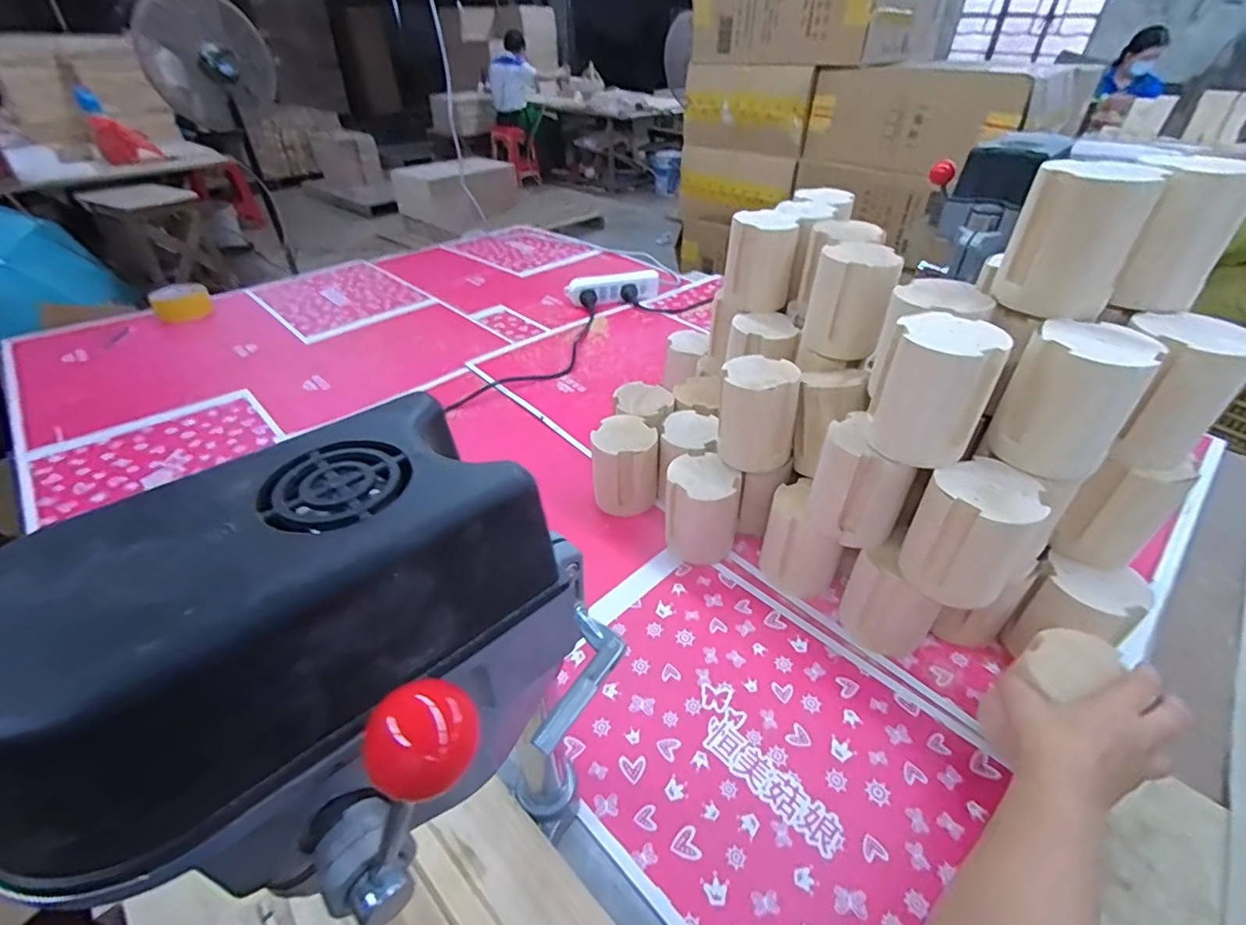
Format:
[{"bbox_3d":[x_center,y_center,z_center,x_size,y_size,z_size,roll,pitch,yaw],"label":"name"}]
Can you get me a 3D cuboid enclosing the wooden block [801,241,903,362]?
[{"bbox_3d":[0.236,-0.169,0.577,0.075,0.099,0.062,14,41,16],"label":"wooden block"}]

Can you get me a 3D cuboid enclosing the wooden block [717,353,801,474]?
[{"bbox_3d":[0.142,-0.052,0.579,0.078,0.098,0.070,4,39,4],"label":"wooden block"}]

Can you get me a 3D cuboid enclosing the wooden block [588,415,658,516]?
[{"bbox_3d":[0.002,0.006,0.668,0.077,0.103,0.069,-3,40,-3],"label":"wooden block"}]

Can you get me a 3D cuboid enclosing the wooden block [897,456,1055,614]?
[{"bbox_3d":[0.282,0.059,0.448,0.073,0.098,0.076,-31,49,-33],"label":"wooden block"}]

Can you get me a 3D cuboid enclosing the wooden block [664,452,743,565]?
[{"bbox_3d":[0.089,0.052,0.614,0.077,0.100,0.073,7,40,10],"label":"wooden block"}]

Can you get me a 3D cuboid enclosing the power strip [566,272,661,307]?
[{"bbox_3d":[-0.016,-0.364,1.160,0.203,0.050,0.060,-12,41,-16],"label":"power strip"}]

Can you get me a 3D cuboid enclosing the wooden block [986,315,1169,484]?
[{"bbox_3d":[0.341,-0.049,0.422,0.062,0.105,0.081,-31,48,-33],"label":"wooden block"}]

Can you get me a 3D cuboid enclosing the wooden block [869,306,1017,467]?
[{"bbox_3d":[0.242,-0.058,0.433,0.078,0.097,0.077,21,43,24],"label":"wooden block"}]

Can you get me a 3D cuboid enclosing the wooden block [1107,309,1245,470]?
[{"bbox_3d":[0.418,-0.058,0.430,0.070,0.096,0.071,-6,39,-8],"label":"wooden block"}]

